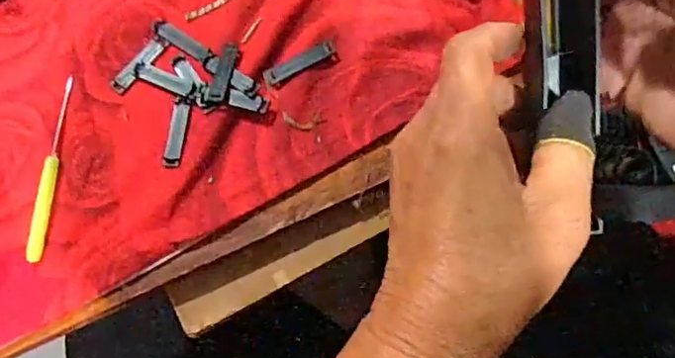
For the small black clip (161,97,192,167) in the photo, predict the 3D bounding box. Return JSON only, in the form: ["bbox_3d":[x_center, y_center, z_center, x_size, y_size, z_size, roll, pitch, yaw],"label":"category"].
[{"bbox_3d":[-0.099,-0.030,0.350,0.011,0.004,0.046,7,77,1],"label":"small black clip"}]

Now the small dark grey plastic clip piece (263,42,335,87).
[{"bbox_3d":[-0.024,-0.074,0.360,0.049,0.004,0.011,-28,79,-7],"label":"small dark grey plastic clip piece"}]

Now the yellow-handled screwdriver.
[{"bbox_3d":[-0.174,-0.009,0.342,0.010,0.005,0.116,5,77,0],"label":"yellow-handled screwdriver"}]

